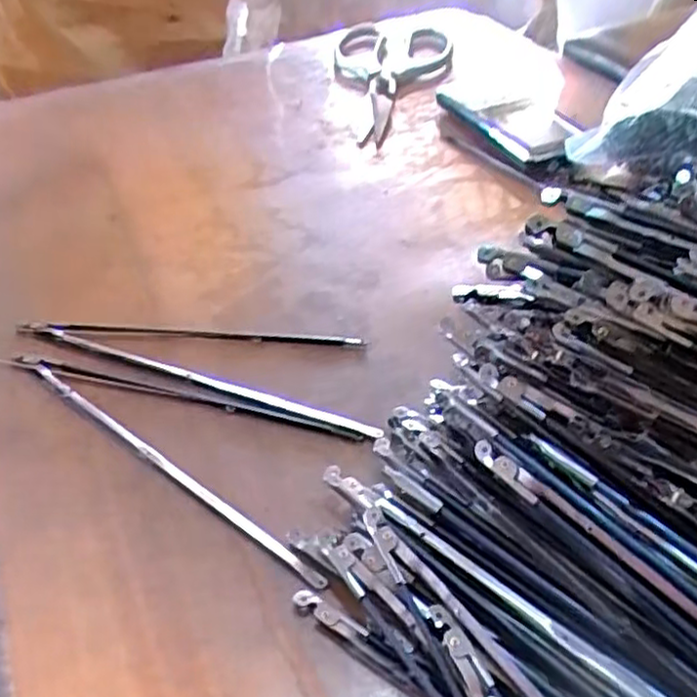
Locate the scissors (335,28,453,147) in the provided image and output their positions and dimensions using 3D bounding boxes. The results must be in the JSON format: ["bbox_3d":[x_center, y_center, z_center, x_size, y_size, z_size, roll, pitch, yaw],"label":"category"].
[{"bbox_3d":[0.030,-0.216,0.569,0.092,0.015,0.211,5,42,9],"label":"scissors"}]

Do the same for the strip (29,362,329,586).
[{"bbox_3d":[-0.075,0.045,0.291,0.172,0.007,0.006,27,50,30],"label":"strip"}]

